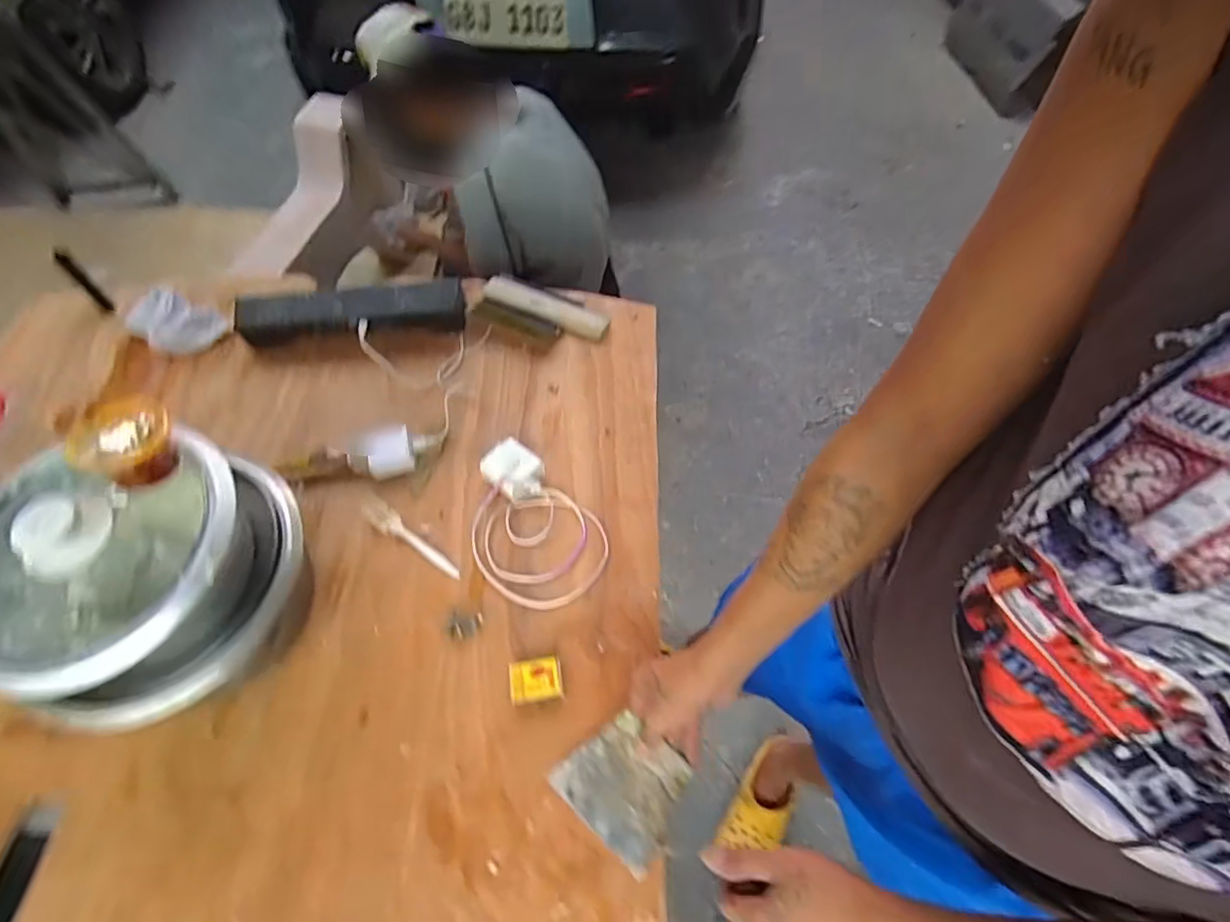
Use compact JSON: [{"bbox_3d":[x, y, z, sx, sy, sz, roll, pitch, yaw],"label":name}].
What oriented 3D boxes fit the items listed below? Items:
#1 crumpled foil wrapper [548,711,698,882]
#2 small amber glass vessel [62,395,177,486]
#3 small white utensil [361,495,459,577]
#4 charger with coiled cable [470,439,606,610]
[{"bbox_3d":[0.010,0.294,0.532,0.108,0.026,0.093,36,65,21],"label":"crumpled foil wrapper"},{"bbox_3d":[-0.397,-0.015,0.474,0.073,0.053,0.068,0,57,0],"label":"small amber glass vessel"},{"bbox_3d":[-0.237,0.089,0.673,0.156,0.008,0.027,31,63,19],"label":"small white utensil"},{"bbox_3d":[-0.104,0.074,0.660,0.195,0.035,0.139,38,65,22],"label":"charger with coiled cable"}]

